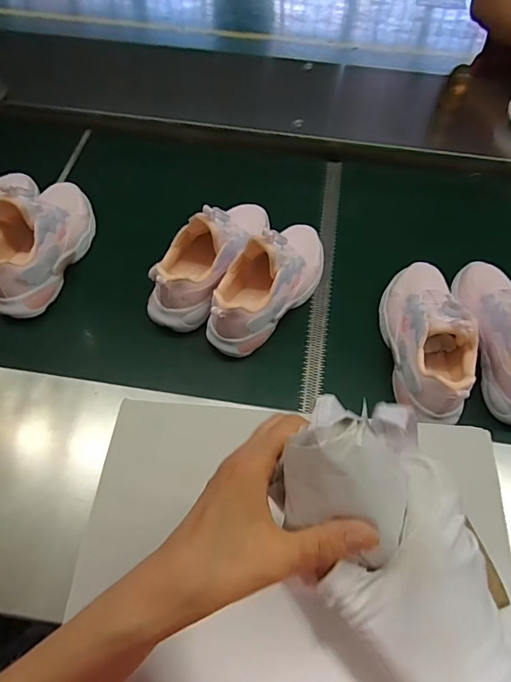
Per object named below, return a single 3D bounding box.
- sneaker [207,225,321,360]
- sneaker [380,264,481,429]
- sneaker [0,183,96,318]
[{"bbox_3d":[0.025,-0.089,0.587,0.080,0.105,0.223,37,63,17],"label":"sneaker"},{"bbox_3d":[0.208,-0.013,0.551,0.074,0.089,0.210,2,59,-3],"label":"sneaker"},{"bbox_3d":[-0.289,-0.150,0.612,0.080,0.111,0.219,17,59,6],"label":"sneaker"}]

